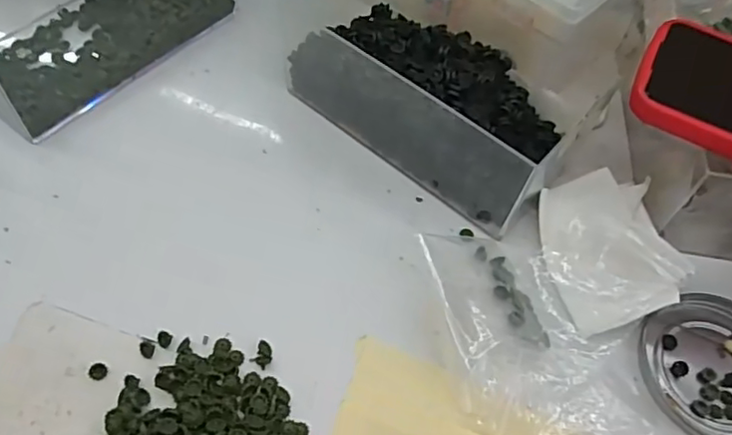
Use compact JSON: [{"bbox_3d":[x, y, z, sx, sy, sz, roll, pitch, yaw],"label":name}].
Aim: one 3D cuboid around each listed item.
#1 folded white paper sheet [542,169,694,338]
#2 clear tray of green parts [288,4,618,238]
[{"bbox_3d":[0.133,0.016,0.329,0.063,0.022,0.086,-2,56,-8],"label":"folded white paper sheet"},{"bbox_3d":[0.040,-0.076,0.365,0.165,0.049,0.090,36,60,18],"label":"clear tray of green parts"}]

